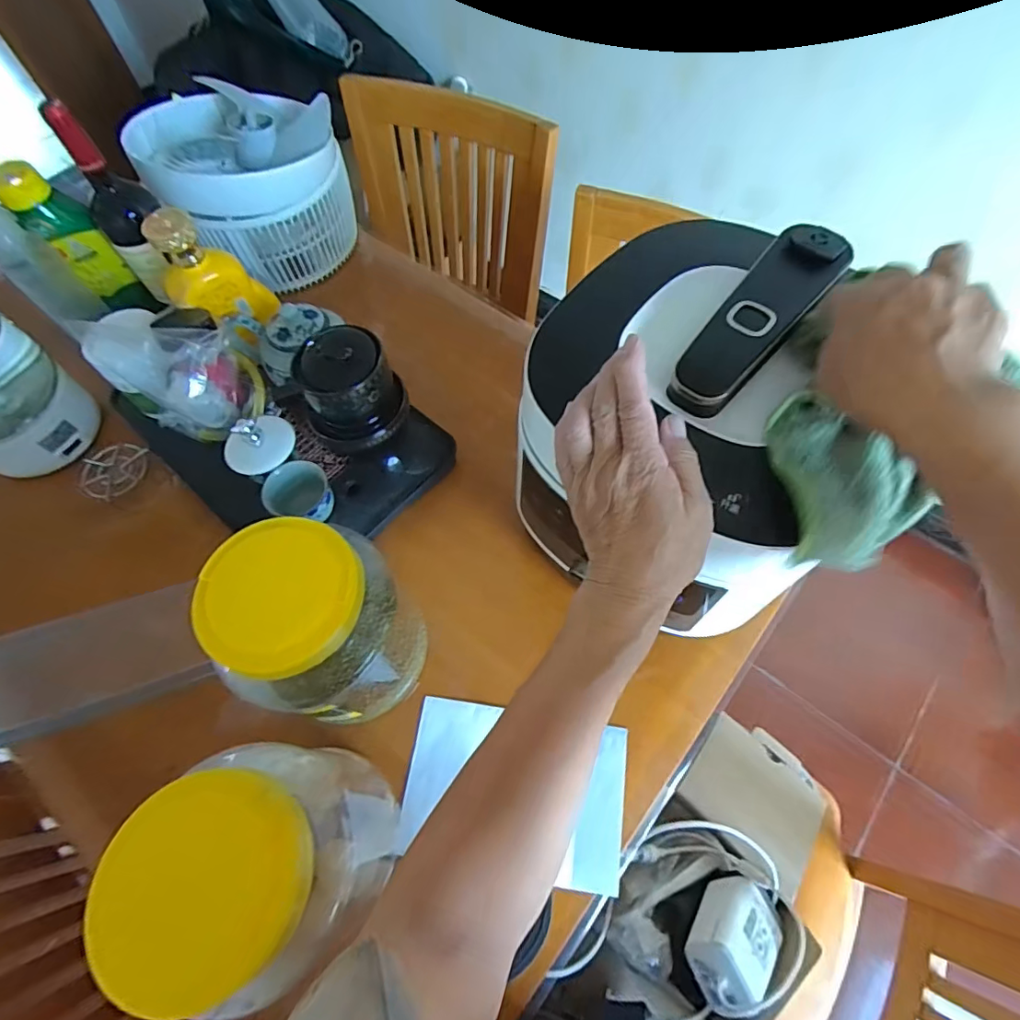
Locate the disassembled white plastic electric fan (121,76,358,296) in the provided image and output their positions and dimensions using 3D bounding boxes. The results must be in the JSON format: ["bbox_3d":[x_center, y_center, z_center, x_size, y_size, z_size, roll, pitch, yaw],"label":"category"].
[{"bbox_3d":[-0.386,-0.494,0.792,0.258,0.187,0.264,-35,67,-14],"label":"disassembled white plastic electric fan"}]

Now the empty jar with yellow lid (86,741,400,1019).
[{"bbox_3d":[-0.178,0.254,0.392,0.114,0.200,0.128,-3,63,1],"label":"empty jar with yellow lid"}]

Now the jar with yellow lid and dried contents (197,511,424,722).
[{"bbox_3d":[-0.157,0.104,0.467,0.122,0.212,0.125,-1,63,2],"label":"jar with yellow lid and dried contents"}]

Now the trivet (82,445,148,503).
[{"bbox_3d":[-0.514,-0.048,0.666,0.091,0.024,0.073,7,64,6],"label":"trivet"}]

